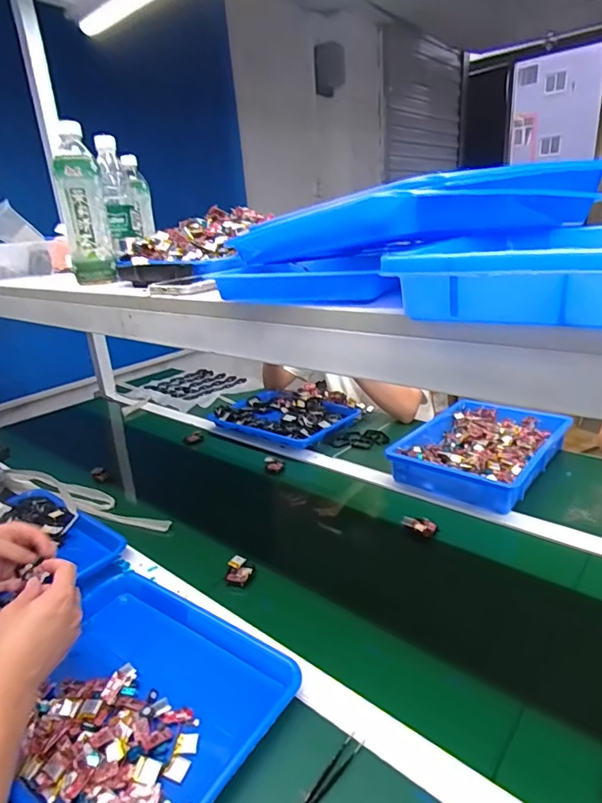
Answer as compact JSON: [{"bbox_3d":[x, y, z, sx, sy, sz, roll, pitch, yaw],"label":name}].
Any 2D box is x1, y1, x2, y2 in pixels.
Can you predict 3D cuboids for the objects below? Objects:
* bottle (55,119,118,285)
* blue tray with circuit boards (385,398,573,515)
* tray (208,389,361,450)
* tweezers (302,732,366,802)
[{"bbox_3d":[-0.324,-0.286,0.726,0.062,0.208,0.057,-12,22,-20],"label":"bottle"},{"bbox_3d":[0.357,0.086,0.969,0.254,0.050,0.344,11,26,37],"label":"blue tray with circuit boards"},{"bbox_3d":[-0.044,0.039,1.258,0.325,0.043,0.241,11,25,35],"label":"tray"},{"bbox_3d":[0.018,0.352,0.447,0.016,0.004,0.116,14,27,41],"label":"tweezers"}]

